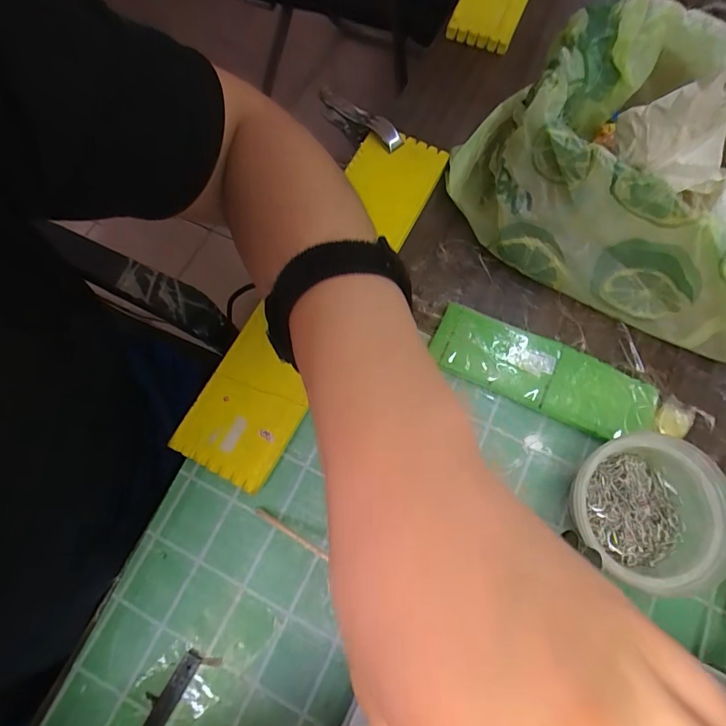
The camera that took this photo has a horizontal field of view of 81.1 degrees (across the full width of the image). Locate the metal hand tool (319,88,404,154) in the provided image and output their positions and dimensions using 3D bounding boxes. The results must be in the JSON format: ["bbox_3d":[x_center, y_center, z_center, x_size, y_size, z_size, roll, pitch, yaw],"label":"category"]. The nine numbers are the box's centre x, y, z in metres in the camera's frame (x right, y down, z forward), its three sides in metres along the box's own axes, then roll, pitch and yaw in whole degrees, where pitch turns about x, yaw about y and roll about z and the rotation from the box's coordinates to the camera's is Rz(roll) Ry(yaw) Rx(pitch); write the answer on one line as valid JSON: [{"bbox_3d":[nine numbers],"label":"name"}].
[{"bbox_3d":[-0.002,-0.241,0.428,0.014,0.038,0.100,-45,65,-11],"label":"metal hand tool"}]

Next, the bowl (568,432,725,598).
[{"bbox_3d":[0.196,0.101,0.298,0.100,0.051,0.090,42,79,11],"label":"bowl"}]

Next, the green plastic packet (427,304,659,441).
[{"bbox_3d":[0.144,0.008,0.346,0.177,0.017,0.058,24,76,7],"label":"green plastic packet"}]

